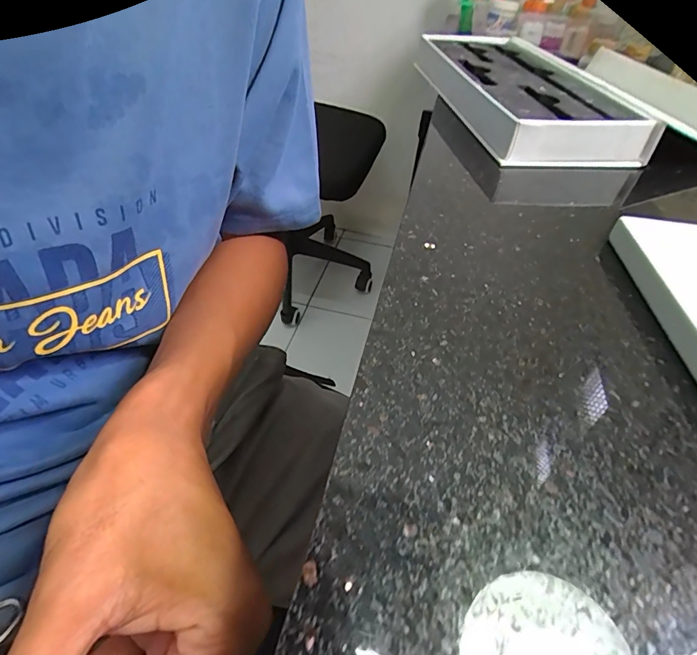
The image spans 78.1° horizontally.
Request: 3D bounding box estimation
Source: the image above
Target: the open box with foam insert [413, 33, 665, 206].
[{"bbox_3d":[0.122,-0.168,0.324,0.099,0.045,0.232,-1,44,-6],"label":"open box with foam insert"}]

